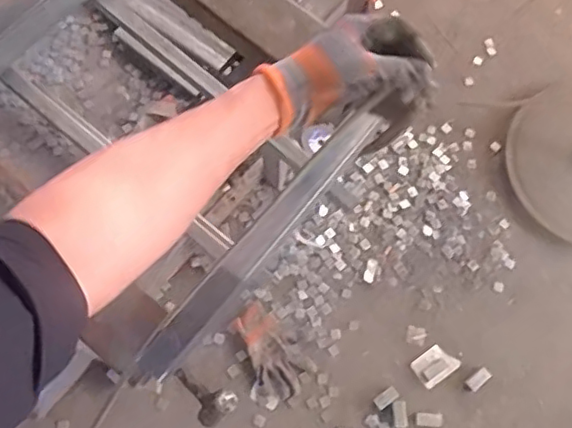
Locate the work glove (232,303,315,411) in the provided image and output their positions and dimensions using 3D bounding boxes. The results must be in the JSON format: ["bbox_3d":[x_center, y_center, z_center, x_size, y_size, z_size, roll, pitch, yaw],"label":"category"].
[{"bbox_3d":[-0.048,0.323,1.381,0.145,0.039,0.208,-39,78,-13],"label":"work glove"}]

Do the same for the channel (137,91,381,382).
[{"bbox_3d":[-0.019,0.025,0.616,0.034,0.033,0.342,39,76,10],"label":"channel"}]

